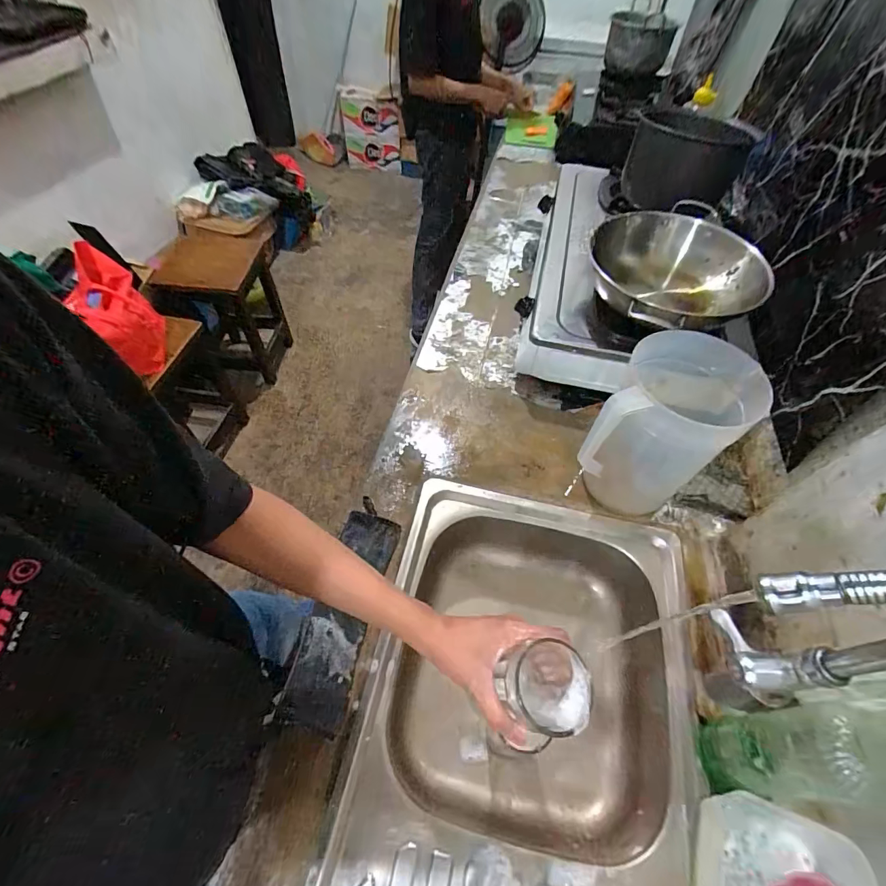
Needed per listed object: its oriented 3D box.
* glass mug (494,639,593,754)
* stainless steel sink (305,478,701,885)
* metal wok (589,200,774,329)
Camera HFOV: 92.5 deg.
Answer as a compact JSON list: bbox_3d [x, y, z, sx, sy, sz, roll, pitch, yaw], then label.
[{"bbox_3d":[0.089,0.226,0.389,0.071,0.089,0.071,-19,57,-14],"label":"glass mug"},{"bbox_3d":[0.080,0.423,0.503,0.387,0.138,0.745,12,55,6],"label":"stainless steel sink"},{"bbox_3d":[0.382,-0.295,0.734,0.276,0.111,0.253,1,55,-1],"label":"metal wok"}]

